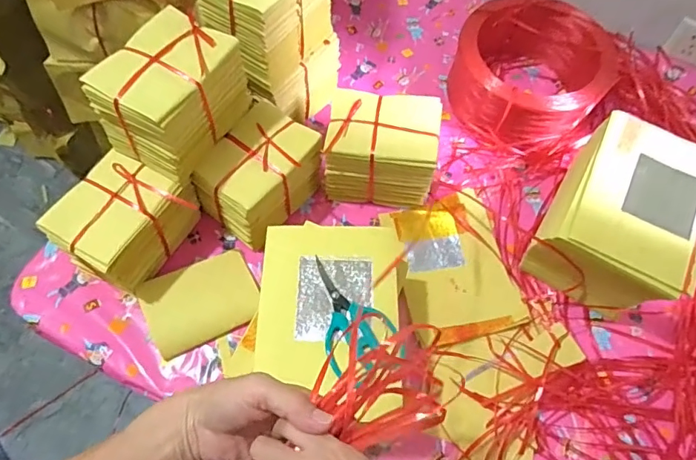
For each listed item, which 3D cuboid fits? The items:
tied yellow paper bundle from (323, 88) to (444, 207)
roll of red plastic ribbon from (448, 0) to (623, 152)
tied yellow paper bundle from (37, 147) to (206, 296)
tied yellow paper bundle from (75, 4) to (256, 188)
[{"bbox_3d":[0.052,-0.125,0.746,0.164,0.134,0.126,11,64,2],"label":"tied yellow paper bundle"},{"bbox_3d":[0.331,-0.284,0.846,0.265,0.129,0.274,1,64,-3],"label":"roll of red plastic ribbon"},{"bbox_3d":[-0.312,-0.006,0.671,0.134,0.131,0.165,27,66,9],"label":"tied yellow paper bundle"},{"bbox_3d":[-0.231,-0.179,0.623,0.119,0.128,0.173,26,65,9],"label":"tied yellow paper bundle"}]

